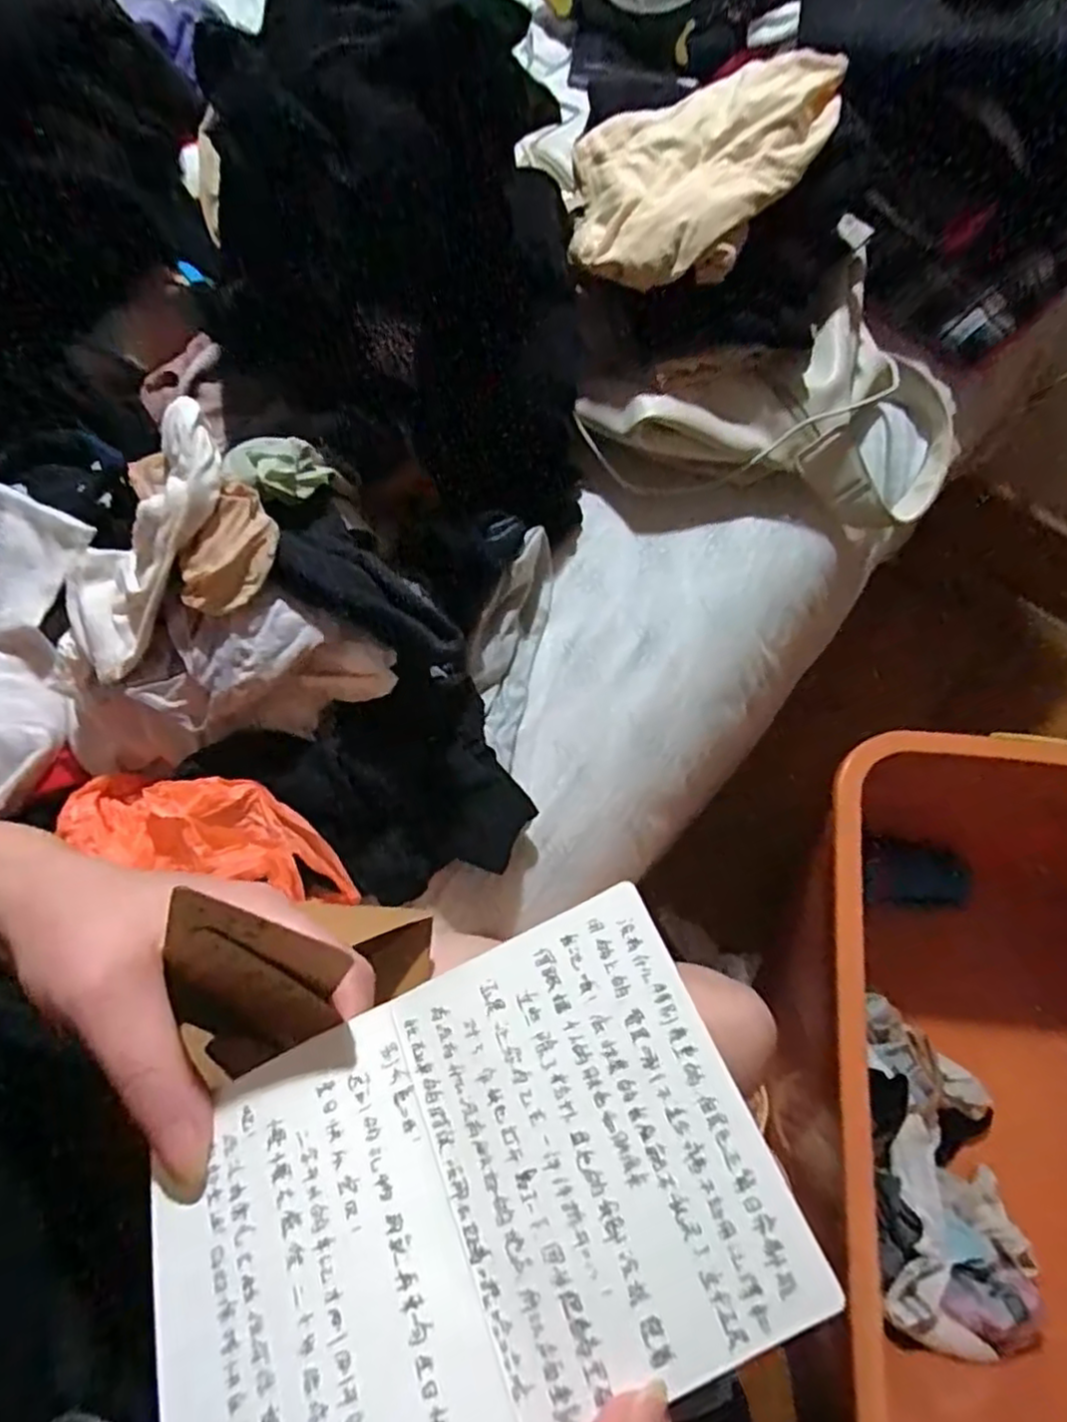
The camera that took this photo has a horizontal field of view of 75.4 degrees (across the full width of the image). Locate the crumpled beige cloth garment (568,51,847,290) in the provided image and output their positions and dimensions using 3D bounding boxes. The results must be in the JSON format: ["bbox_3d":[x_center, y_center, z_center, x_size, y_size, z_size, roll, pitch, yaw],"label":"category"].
[{"bbox_3d":[0.119,-0.373,0.474,0.202,0.057,0.131,-19,73,-7],"label":"crumpled beige cloth garment"}]

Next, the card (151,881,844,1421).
[{"bbox_3d":[-0.022,0.135,0.188,0.165,0.008,0.113,-24,62,-5],"label":"card"}]

